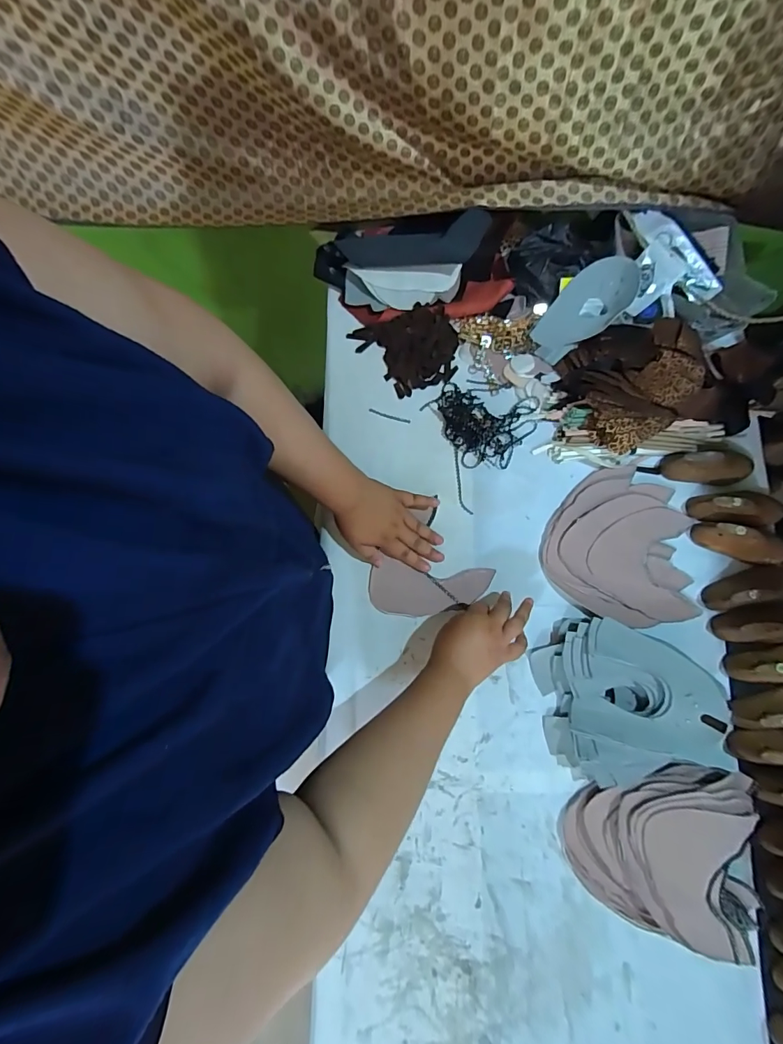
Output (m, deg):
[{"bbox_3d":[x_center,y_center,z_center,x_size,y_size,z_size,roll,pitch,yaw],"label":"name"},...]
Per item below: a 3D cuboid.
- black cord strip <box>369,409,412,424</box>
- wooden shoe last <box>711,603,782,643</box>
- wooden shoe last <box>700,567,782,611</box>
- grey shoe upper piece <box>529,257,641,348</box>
[{"bbox_3d":[-0.003,-0.165,0.663,0.066,0.004,0.008,18,79,2],"label":"black cord strip"},{"bbox_3d":[0.538,0.142,0.598,0.150,0.054,0.057,0,79,-1],"label":"wooden shoe last"},{"bbox_3d":[0.526,0.093,0.609,0.137,0.052,0.047,-10,80,-3],"label":"wooden shoe last"},{"bbox_3d":[0.292,-0.322,0.637,0.081,0.012,0.158,44,106,-8],"label":"grey shoe upper piece"}]

